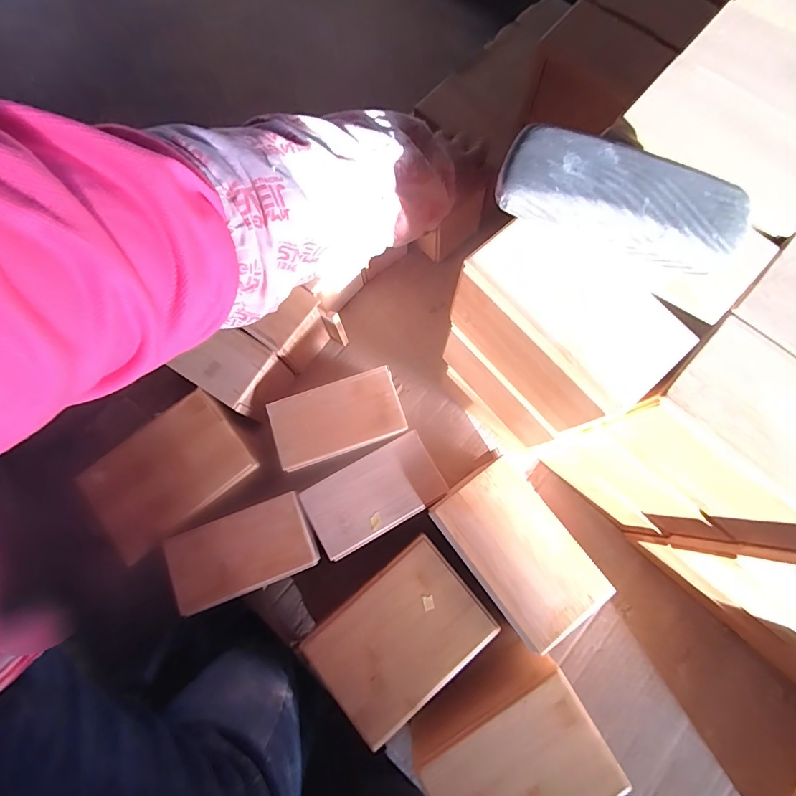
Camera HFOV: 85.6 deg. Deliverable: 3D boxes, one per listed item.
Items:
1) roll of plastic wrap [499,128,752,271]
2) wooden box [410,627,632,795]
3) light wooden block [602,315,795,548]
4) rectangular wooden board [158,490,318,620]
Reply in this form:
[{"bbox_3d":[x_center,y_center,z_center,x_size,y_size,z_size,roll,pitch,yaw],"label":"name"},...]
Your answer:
[{"bbox_3d":[0.140,-0.125,0.280,0.155,0.043,0.055,19,78,6],"label":"roll of plastic wrap"},{"bbox_3d":[0.111,0.355,0.444,0.168,0.104,0.135,-30,78,-5],"label":"wooden box"},{"bbox_3d":[0.246,0.029,0.308,0.139,0.091,0.087,42,81,10],"label":"light wooden block"},{"bbox_3d":[-0.164,0.161,0.448,0.145,0.012,0.080,-21,77,-3],"label":"rectangular wooden board"}]

